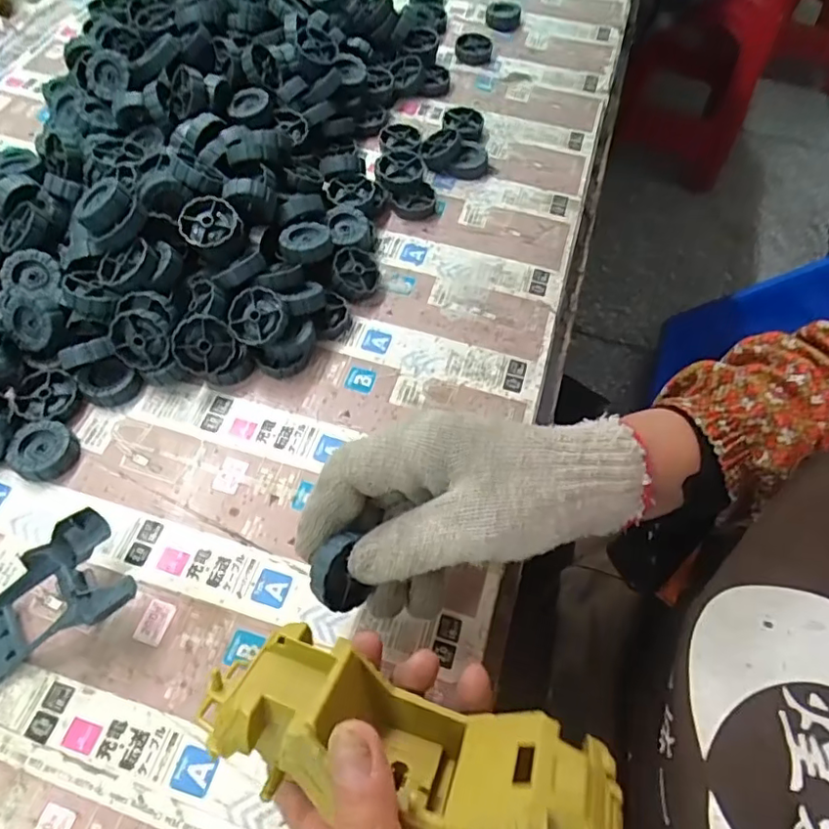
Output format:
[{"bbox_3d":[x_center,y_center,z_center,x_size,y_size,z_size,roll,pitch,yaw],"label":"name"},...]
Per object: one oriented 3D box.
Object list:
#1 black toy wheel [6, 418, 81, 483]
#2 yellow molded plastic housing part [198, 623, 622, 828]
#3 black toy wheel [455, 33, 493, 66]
[{"bbox_3d":[-0.236,0.023,0.366,0.036,0.014,0.038,1,62,-1],"label":"black toy wheel"},{"bbox_3d":[-0.007,0.138,0.234,0.171,0.060,0.060,13,62,15],"label":"yellow molded plastic housing part"},{"bbox_3d":[0.057,-0.354,0.556,0.035,0.012,0.039,9,62,3],"label":"black toy wheel"}]

